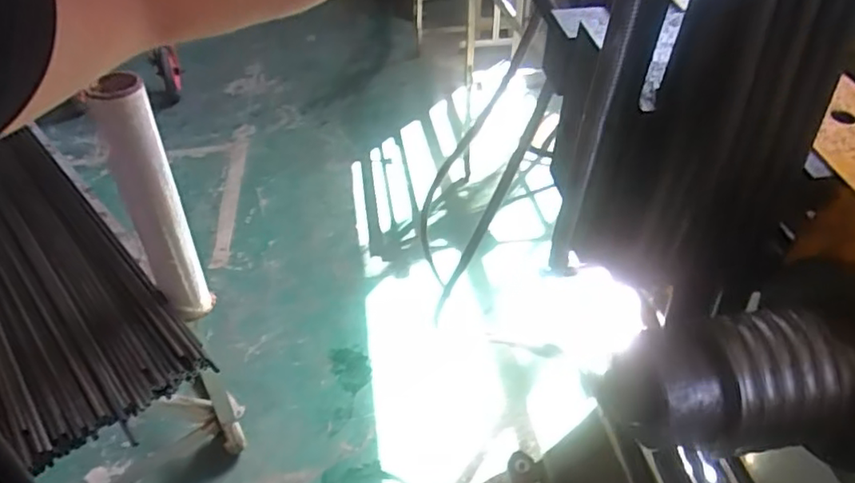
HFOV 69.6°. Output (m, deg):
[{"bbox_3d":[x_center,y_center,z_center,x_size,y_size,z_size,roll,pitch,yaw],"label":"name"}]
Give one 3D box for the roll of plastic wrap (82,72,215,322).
[{"bbox_3d":[-0.490,-0.054,1.120,0.091,0.488,0.080,-21,41,-23],"label":"roll of plastic wrap"}]

